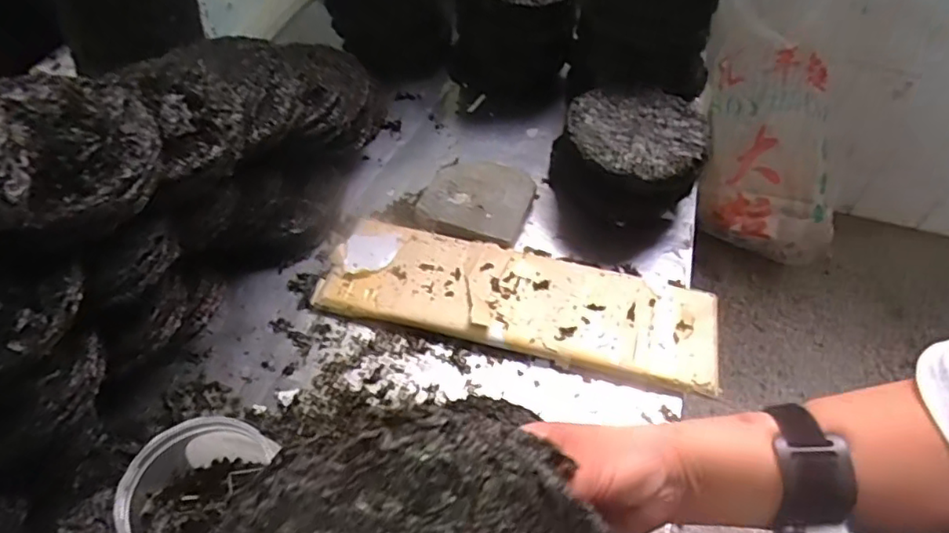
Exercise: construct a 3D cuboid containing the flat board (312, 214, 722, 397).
[{"bbox_3d":[0.056,0.041,0.784,0.510,0.025,0.154,13,52,8],"label":"flat board"}]

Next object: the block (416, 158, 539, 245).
[{"bbox_3d":[0.006,-0.107,0.882,0.152,0.033,0.138,21,53,13],"label":"block"}]

